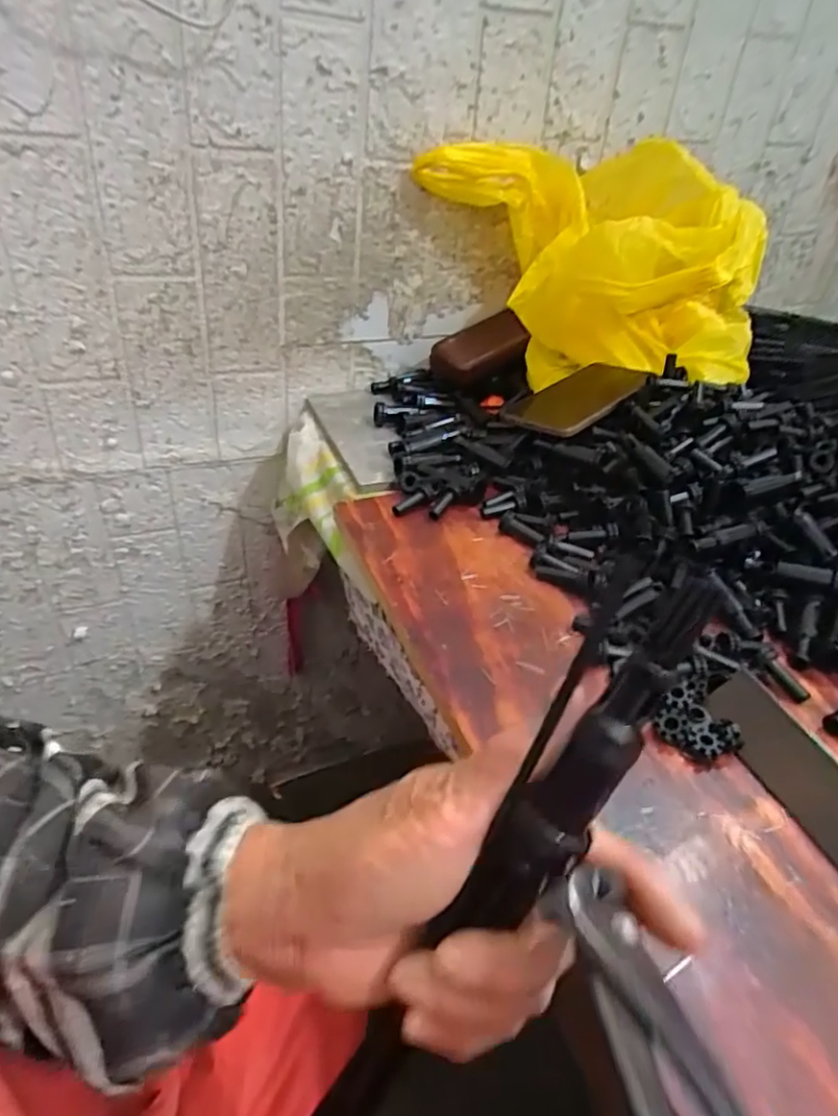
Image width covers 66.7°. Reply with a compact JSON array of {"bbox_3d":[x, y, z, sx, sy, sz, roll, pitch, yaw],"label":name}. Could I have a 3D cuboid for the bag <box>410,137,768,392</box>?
[{"bbox_3d":[0.171,-0.271,0.618,0.237,0.188,0.319,-26,48,-37],"label":"bag"}]

